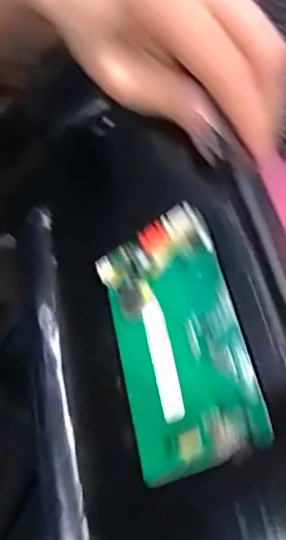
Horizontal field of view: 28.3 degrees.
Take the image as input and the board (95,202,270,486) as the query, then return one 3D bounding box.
[{"bbox_3d":[0.013,0.030,0.250,0.060,0.008,0.112,-29,56,24],"label":"board"}]

